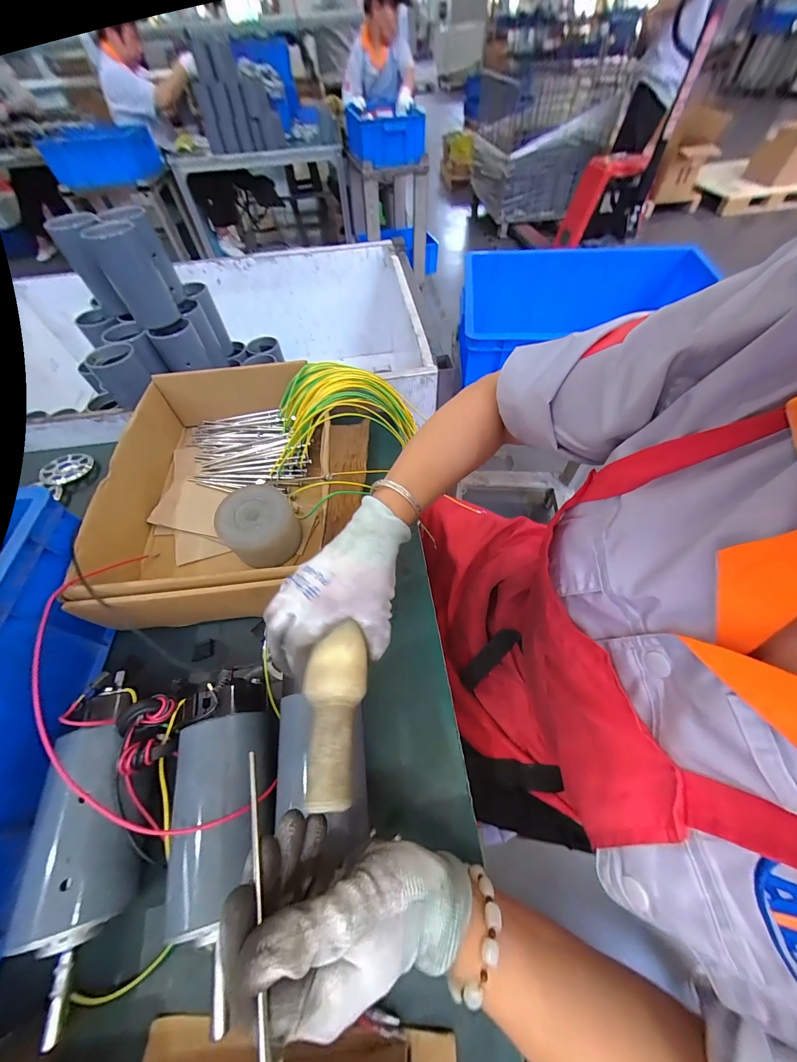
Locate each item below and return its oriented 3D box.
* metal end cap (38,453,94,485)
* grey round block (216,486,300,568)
[{"bbox_3d":[-0.536,-0.101,0.545,0.066,0.008,0.061,-13,63,-18],"label":"metal end cap"},{"bbox_3d":[-0.167,-0.003,0.416,0.091,0.060,0.085,-1,57,2],"label":"grey round block"}]

